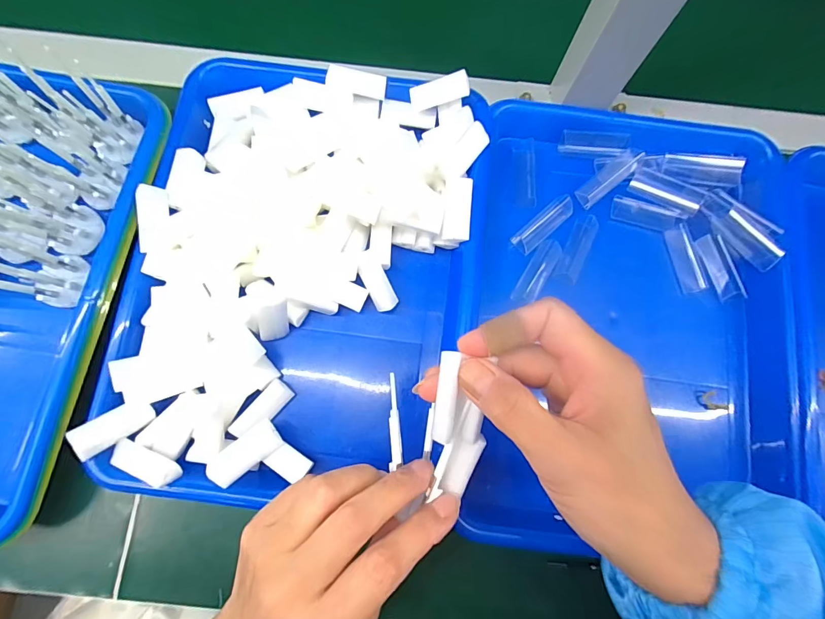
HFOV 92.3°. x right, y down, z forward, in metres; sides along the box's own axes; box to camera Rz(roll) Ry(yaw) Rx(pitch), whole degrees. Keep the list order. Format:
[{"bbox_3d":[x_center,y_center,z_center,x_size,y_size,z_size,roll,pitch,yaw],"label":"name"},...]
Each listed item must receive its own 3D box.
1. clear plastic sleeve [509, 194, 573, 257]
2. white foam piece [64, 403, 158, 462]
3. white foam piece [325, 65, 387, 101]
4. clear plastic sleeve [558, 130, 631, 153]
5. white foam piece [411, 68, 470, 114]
[{"bbox_3d":[0.108,-0.070,0.322,0.059,0.008,0.018,-41,82,-10],"label":"clear plastic sleeve"},{"bbox_3d":[-0.197,0.078,0.263,0.045,0.011,0.020,-30,84,-31],"label":"white foam piece"},{"bbox_3d":[-0.044,-0.180,0.313,0.046,0.010,0.015,2,82,-20],"label":"white foam piece"},{"bbox_3d":[0.151,-0.139,0.329,0.054,0.008,0.016,6,82,11],"label":"clear plastic sleeve"},{"bbox_3d":[0.021,-0.170,0.309,0.048,0.016,0.015,-8,82,23],"label":"white foam piece"}]

